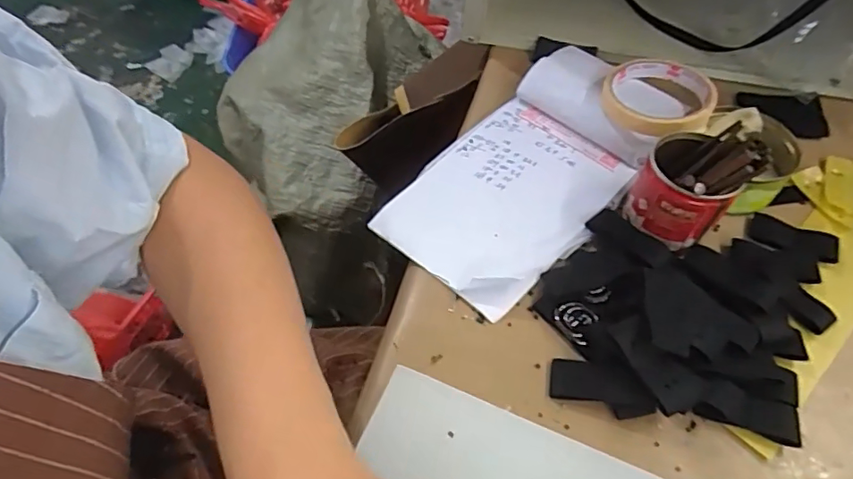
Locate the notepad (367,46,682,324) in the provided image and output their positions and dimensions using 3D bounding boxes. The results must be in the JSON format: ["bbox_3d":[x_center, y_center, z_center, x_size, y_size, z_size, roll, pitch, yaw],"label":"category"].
[{"bbox_3d":[0.091,-0.066,0.432,0.131,0.025,0.263,37,62,22],"label":"notepad"}]

